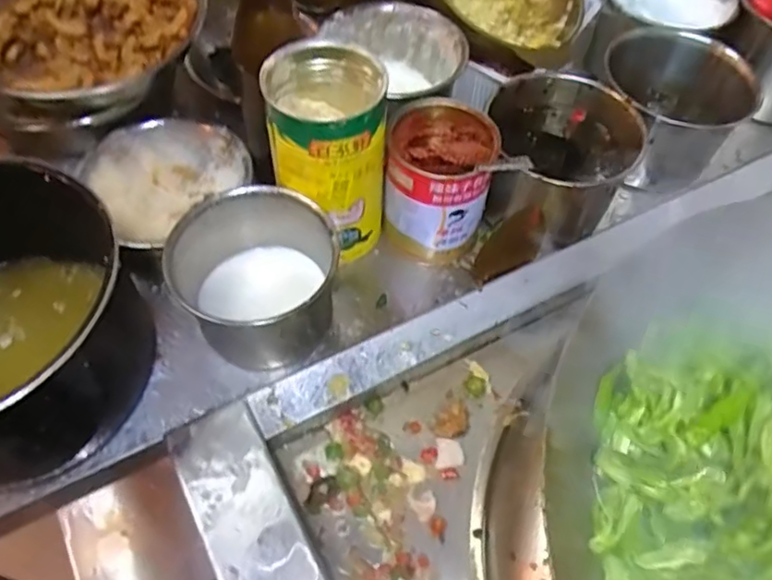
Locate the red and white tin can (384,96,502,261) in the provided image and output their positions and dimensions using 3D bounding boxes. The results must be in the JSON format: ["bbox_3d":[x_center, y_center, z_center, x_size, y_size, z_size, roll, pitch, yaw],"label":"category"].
[{"bbox_3d":[0.050,-0.102,0.601,0.098,0.130,0.099,11,57,3],"label":"red and white tin can"}]

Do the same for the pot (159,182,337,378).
[{"bbox_3d":[-0.115,-0.012,0.542,0.139,0.112,0.131,2,56,-2],"label":"pot"}]

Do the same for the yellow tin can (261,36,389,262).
[{"bbox_3d":[-0.053,-0.124,0.563,0.100,0.179,0.108,-5,57,-7],"label":"yellow tin can"}]

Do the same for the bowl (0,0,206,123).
[{"bbox_3d":[-0.313,-0.266,0.639,0.200,0.105,0.229,30,60,15],"label":"bowl"}]

